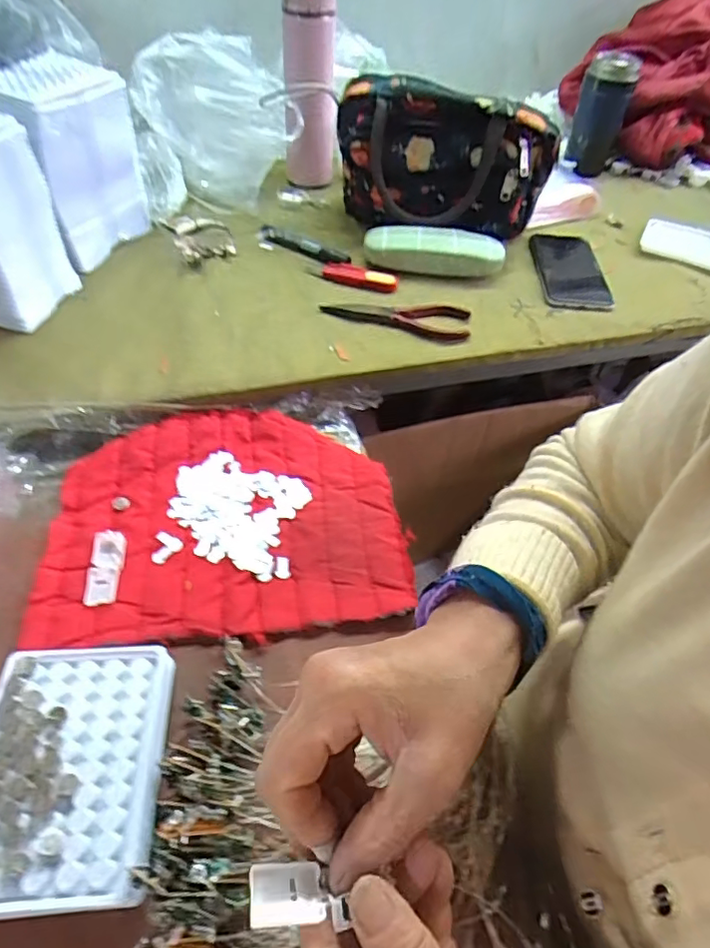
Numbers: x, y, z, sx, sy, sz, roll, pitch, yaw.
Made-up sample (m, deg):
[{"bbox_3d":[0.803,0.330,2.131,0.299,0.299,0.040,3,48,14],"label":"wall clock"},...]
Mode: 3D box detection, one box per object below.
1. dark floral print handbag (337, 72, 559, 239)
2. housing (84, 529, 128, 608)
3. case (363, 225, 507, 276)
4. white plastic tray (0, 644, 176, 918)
[{"bbox_3d":[0.096,-0.354,0.653,0.248,0.148,0.088,15,49,9],"label":"dark floral print handbag"},{"bbox_3d":[-0.183,0.068,0.410,0.023,0.009,0.057,-3,49,-7],"label":"housing"},{"bbox_3d":[0.089,-0.258,0.646,0.154,0.032,0.061,6,48,0],"label":"case"},{"bbox_3d":[-0.161,0.166,0.318,0.100,0.023,0.131,-1,49,-6],"label":"white plastic tray"}]

